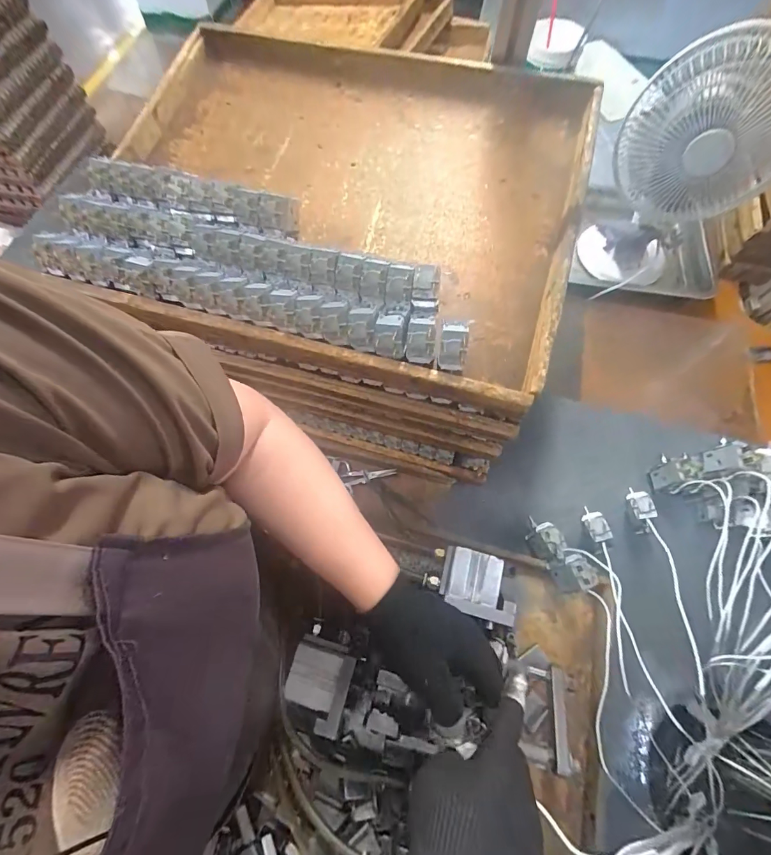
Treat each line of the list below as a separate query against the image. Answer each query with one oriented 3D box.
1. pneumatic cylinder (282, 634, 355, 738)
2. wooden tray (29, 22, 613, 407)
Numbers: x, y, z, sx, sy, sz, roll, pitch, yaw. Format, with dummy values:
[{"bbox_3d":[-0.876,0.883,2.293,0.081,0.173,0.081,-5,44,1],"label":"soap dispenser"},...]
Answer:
[{"bbox_3d":[-0.067,0.257,0.396,0.062,0.028,0.070,14,68,6],"label":"pneumatic cylinder"},{"bbox_3d":[-0.050,-0.261,0.427,0.488,0.060,0.402,15,69,7],"label":"wooden tray"}]

